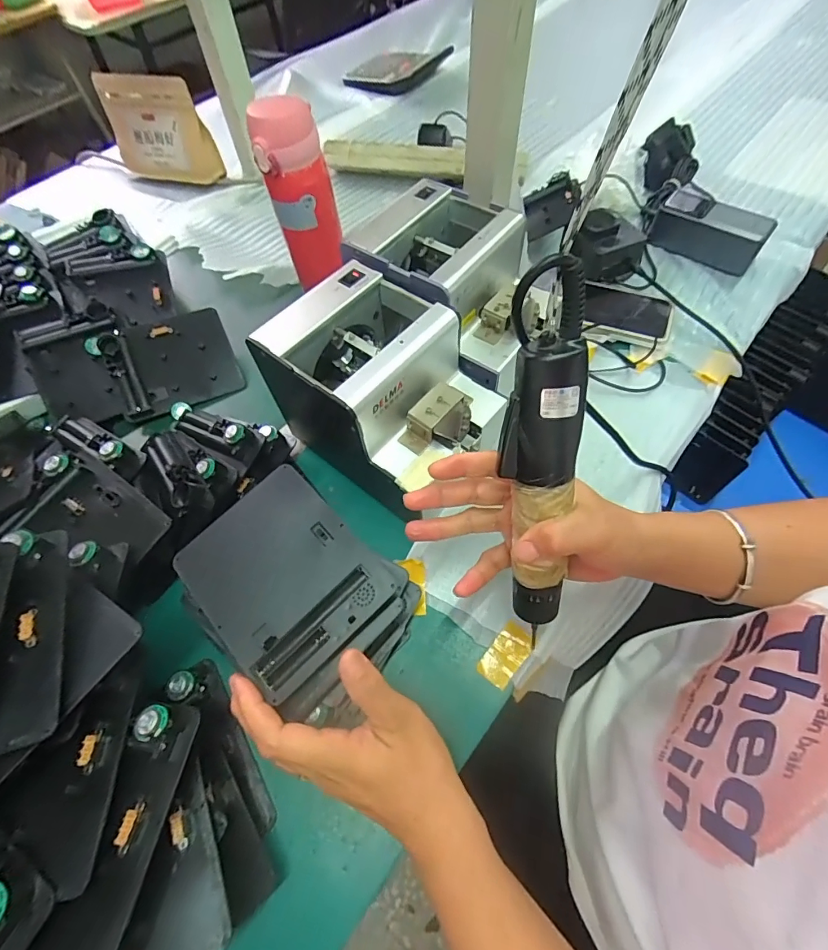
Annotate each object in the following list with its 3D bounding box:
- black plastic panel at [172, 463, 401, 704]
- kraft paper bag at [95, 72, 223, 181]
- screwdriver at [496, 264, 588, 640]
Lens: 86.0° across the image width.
[{"bbox_3d":[-0.094,0.071,0.317,0.113,0.009,0.132,-44,71,-11],"label":"black plastic panel"},{"bbox_3d":[-0.407,-0.538,0.704,0.187,0.128,0.053,20,63,14],"label":"kraft paper bag"},{"bbox_3d":[0.075,-0.003,0.269,0.039,0.228,0.028,-4,26,1],"label":"screwdriver"}]

